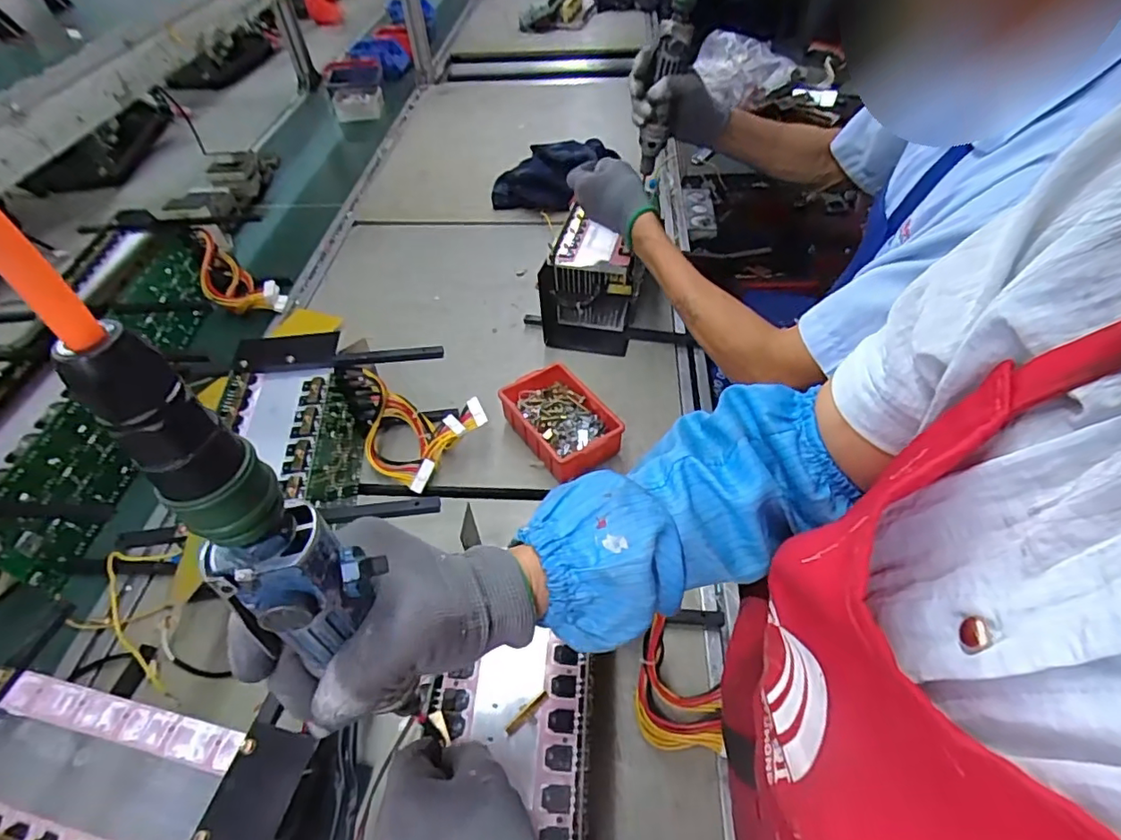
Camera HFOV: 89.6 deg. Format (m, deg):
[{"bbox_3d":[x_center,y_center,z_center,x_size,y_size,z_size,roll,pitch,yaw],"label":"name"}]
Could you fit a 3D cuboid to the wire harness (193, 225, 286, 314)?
[{"bbox_3d":[-0.544,-0.236,0.938,0.098,0.100,0.150,-38,56,-25],"label":"wire harness"}]

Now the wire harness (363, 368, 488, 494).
[{"bbox_3d":[-0.176,0.010,0.693,0.141,0.091,0.119,23,54,22],"label":"wire harness"}]

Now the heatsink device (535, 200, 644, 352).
[{"bbox_3d":[0.051,-0.200,0.839,0.132,0.127,0.164,13,51,15],"label":"heatsink device"}]

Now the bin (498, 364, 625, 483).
[{"bbox_3d":[0.002,0.003,0.712,0.098,0.057,0.147,-30,53,-21],"label":"bin"}]

